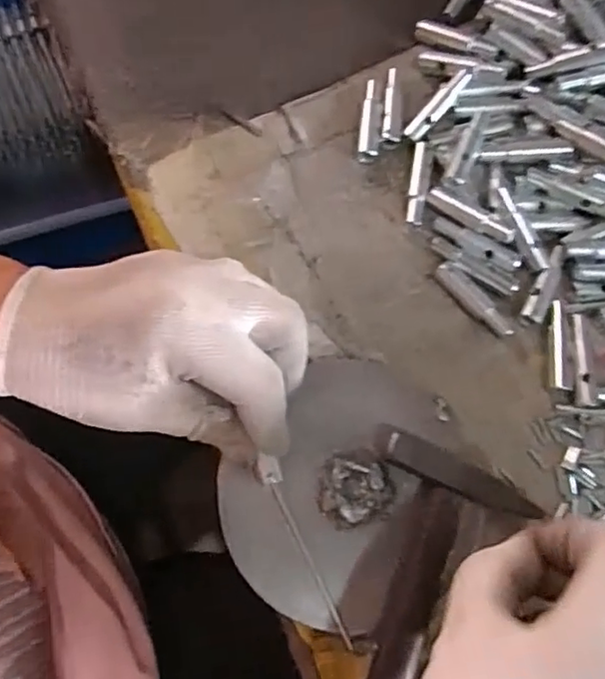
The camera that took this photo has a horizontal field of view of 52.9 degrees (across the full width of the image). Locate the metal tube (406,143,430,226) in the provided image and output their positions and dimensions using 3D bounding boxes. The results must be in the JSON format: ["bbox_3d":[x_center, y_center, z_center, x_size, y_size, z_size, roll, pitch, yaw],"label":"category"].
[{"bbox_3d":[0.066,-0.088,0.345,0.010,0.006,0.051,9,76,1],"label":"metal tube"}]

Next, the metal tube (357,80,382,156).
[{"bbox_3d":[0.040,-0.129,0.350,0.012,0.008,0.050,7,76,0],"label":"metal tube"}]

